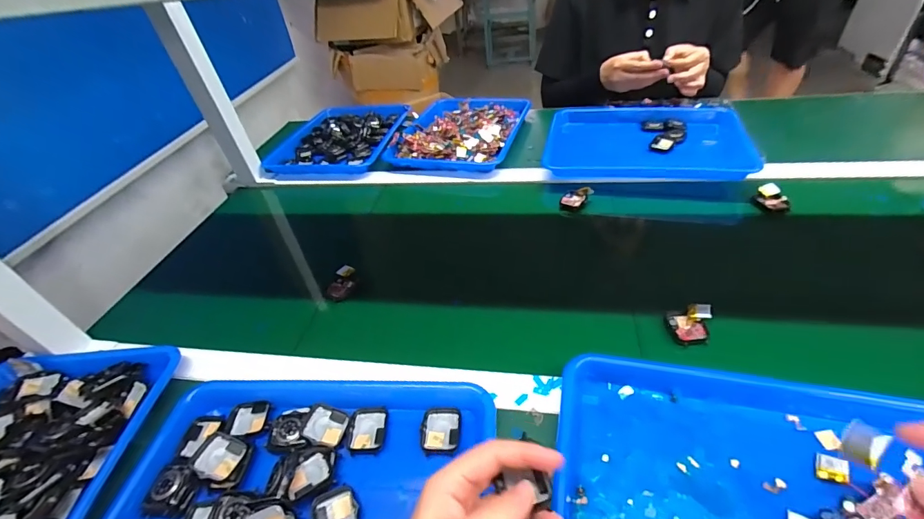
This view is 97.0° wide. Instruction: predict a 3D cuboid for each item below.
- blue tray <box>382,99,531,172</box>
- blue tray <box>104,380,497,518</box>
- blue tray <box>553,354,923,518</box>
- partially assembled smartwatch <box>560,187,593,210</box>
[{"bbox_3d":[0.001,-0.288,0.905,0.255,0.048,0.305,7,45,18],"label":"blue tray"},{"bbox_3d":[-0.138,0.225,0.353,0.331,0.053,0.256,0,39,6],"label":"blue tray"},{"bbox_3d":[0.234,0.205,0.314,0.316,0.034,0.261,5,45,16],"label":"blue tray"},{"bbox_3d":[0.189,-0.102,0.674,0.047,0.021,0.041,8,46,19],"label":"partially assembled smartwatch"}]

